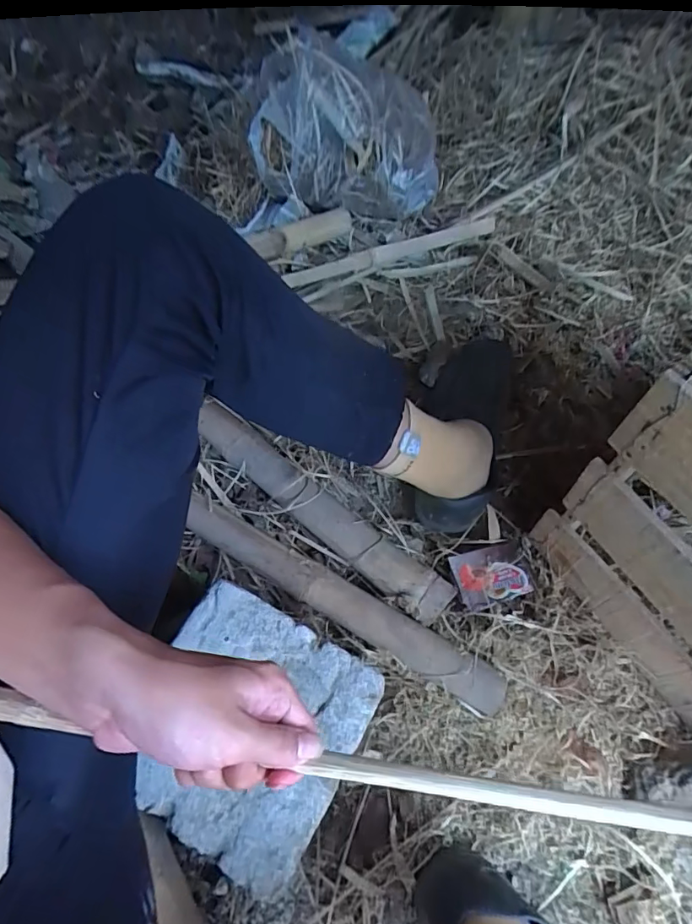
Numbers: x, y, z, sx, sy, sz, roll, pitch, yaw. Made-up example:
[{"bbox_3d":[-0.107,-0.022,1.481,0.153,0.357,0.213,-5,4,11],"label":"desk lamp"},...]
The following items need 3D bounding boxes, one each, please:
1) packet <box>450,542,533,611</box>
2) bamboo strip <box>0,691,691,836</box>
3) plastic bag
[{"bbox_3d":[0.169,0.132,0.574,0.080,0.011,0.066,-16,61,-6],"label":"packet"},{"bbox_3d":[0.088,0.187,0.277,0.594,0.015,0.016,9,61,0],"label":"bamboo strip"},{"bbox_3d":[-0.001,-0.504,0.750,0.265,0.237,0.150,9,61,8],"label":"plastic bag"}]

